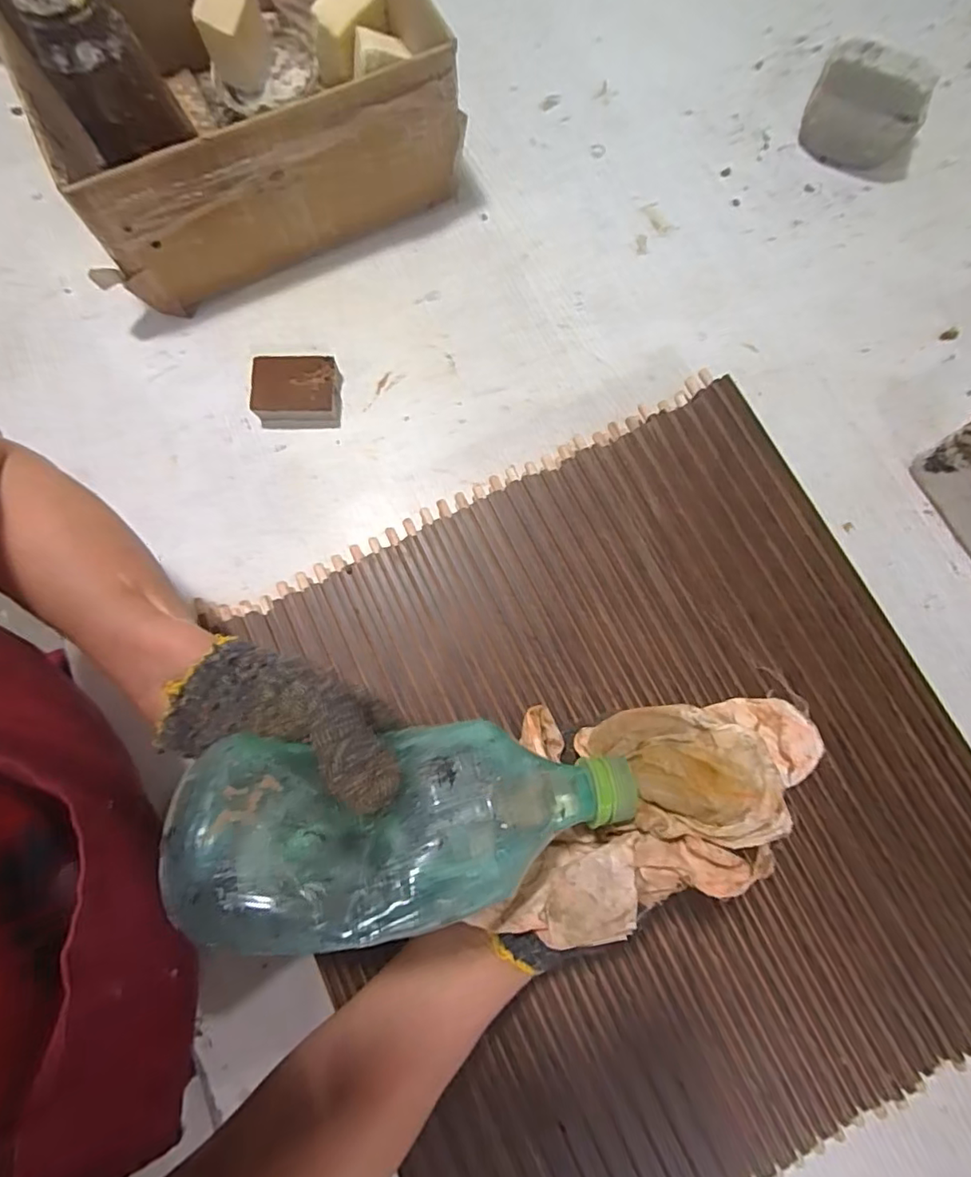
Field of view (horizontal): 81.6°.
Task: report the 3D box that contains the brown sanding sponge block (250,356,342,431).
[{"bbox_3d":[-0.164,-0.171,0.489,0.071,0.025,0.057,1,78,-1],"label":"brown sanding sponge block"}]

